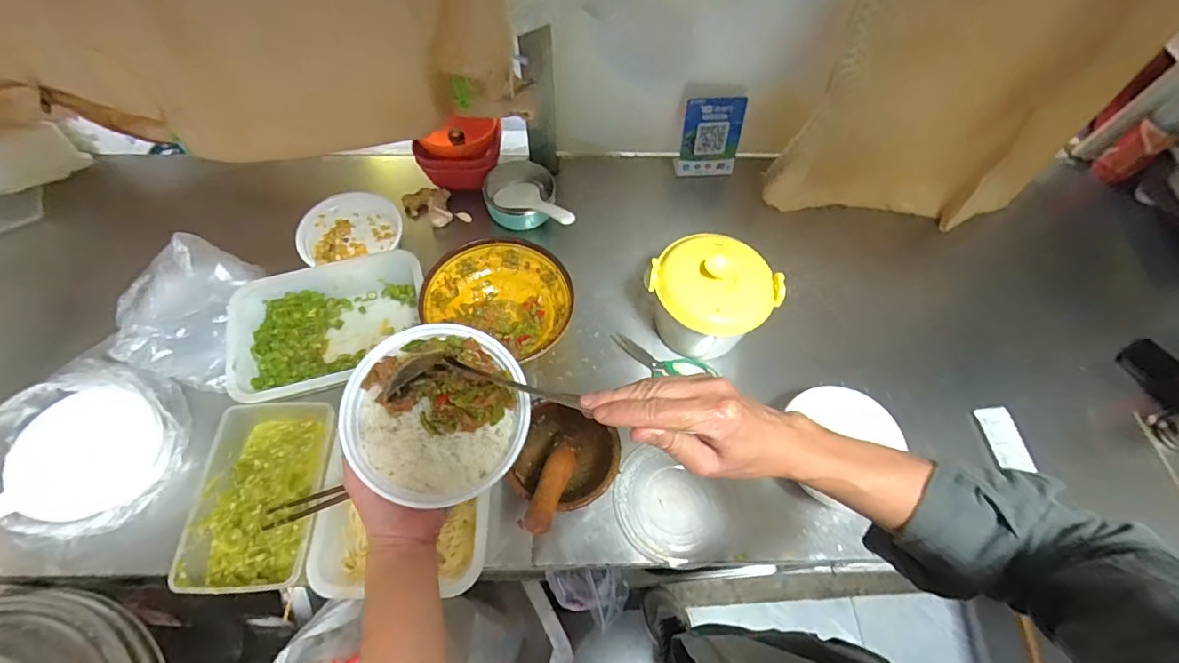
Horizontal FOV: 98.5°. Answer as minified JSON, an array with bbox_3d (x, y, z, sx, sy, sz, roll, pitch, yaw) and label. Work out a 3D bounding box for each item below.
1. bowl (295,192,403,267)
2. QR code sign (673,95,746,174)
[{"bbox_3d":[-0.414,-0.174,0.891,0.169,0.052,0.136,-17,63,-11],"label":"bowl"},{"bbox_3d":[0.227,-0.361,0.948,0.110,0.142,0.013,-2,43,-3],"label":"QR code sign"}]

